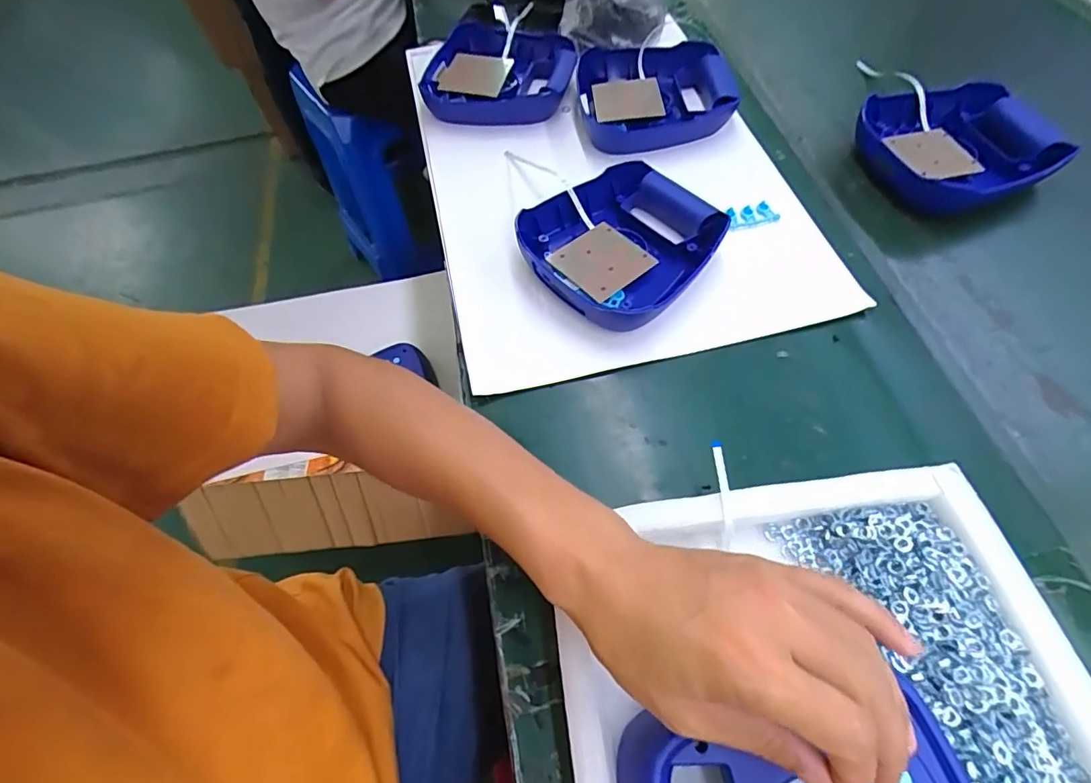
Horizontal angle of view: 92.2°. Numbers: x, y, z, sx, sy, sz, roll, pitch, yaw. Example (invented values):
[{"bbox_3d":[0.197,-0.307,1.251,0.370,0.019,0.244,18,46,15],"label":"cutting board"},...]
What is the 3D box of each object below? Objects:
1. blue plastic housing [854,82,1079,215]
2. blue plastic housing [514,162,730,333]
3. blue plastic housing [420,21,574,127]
[{"bbox_3d":[0.442,-0.265,0.575,0.180,0.045,0.162,-14,59,-4],"label":"blue plastic housing"},{"bbox_3d":[0.073,-0.147,0.519,0.168,0.045,0.176,36,68,22],"label":"blue plastic housing"},{"bbox_3d":[-0.063,-0.430,0.689,0.191,0.076,0.181,-2,59,3],"label":"blue plastic housing"}]

